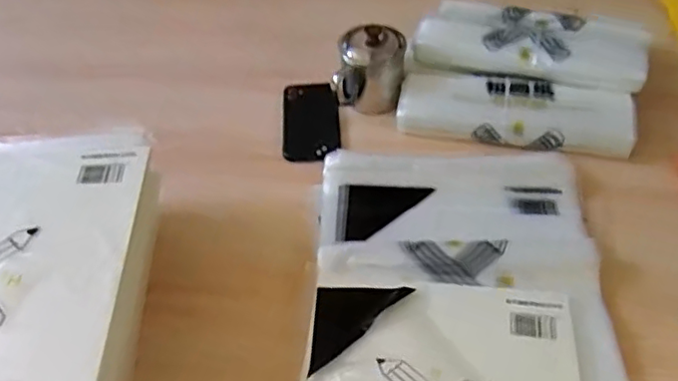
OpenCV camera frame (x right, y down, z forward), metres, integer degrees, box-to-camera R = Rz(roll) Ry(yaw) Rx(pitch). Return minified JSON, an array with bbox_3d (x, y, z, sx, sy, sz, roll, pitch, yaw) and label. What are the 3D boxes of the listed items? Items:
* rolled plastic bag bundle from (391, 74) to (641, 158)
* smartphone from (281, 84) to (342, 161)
[{"bbox_3d":[0.230,-0.103,0.814,0.296,0.048,0.089,8,50,11],"label":"rolled plastic bag bundle"},{"bbox_3d":[-0.039,-0.102,0.851,0.079,0.009,0.152,-3,49,1],"label":"smartphone"}]

